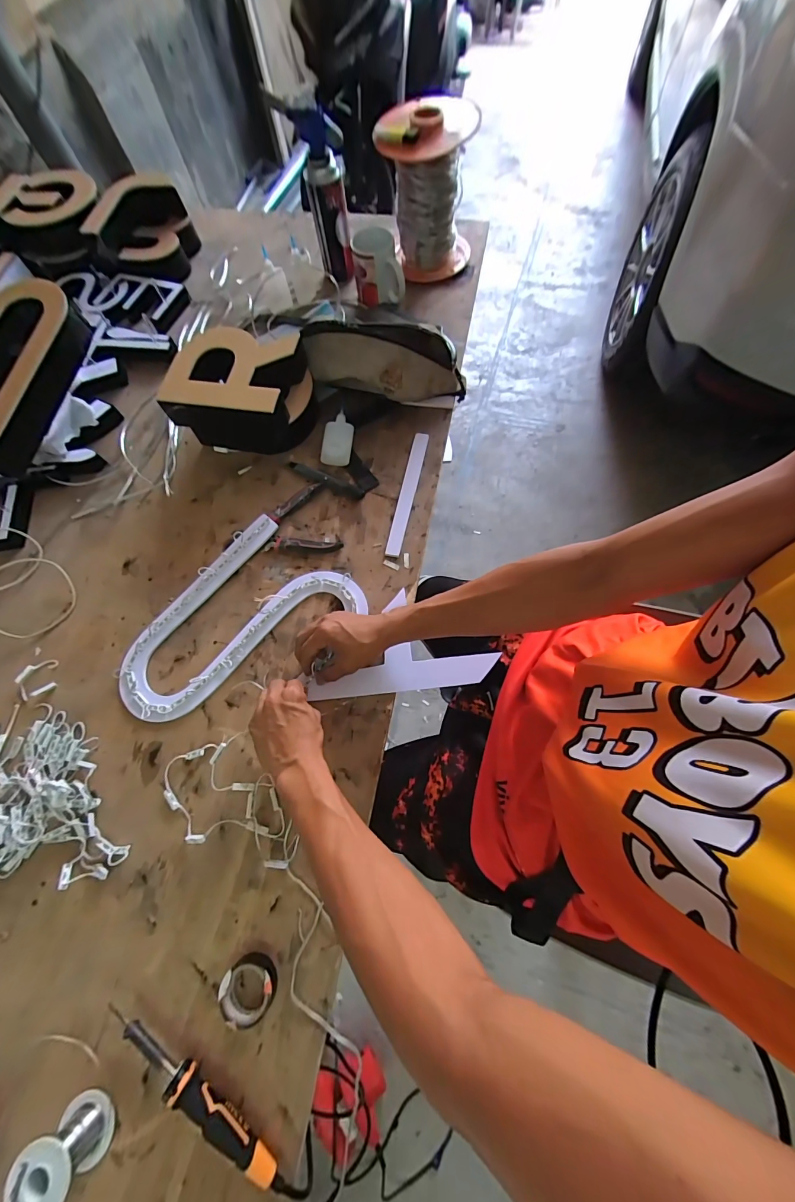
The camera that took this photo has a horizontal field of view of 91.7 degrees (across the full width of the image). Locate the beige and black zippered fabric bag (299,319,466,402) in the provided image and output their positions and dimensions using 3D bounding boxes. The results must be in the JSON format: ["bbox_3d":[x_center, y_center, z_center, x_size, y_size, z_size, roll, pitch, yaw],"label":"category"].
[{"bbox_3d":[-0.023,-0.379,0.636,0.267,0.108,0.097,9,70,5],"label":"beige and black zippered fabric bag"}]

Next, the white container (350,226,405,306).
[{"bbox_3d":[-0.037,-0.637,0.739,0.088,0.088,0.085,-12,70,-3],"label":"white container"}]

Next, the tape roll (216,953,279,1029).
[{"bbox_3d":[-0.155,0.401,0.399,0.054,0.021,0.056,-1,70,2],"label":"tape roll"}]

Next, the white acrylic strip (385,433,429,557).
[{"bbox_3d":[0.017,-0.174,0.613,0.023,0.006,0.223,14,73,-2],"label":"white acrylic strip"}]

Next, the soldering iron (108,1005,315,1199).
[{"bbox_3d":[-0.183,0.475,0.368,0.236,0.030,0.025,29,73,12],"label":"soldering iron"}]

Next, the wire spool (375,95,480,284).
[{"bbox_3d":[0.056,-0.768,0.736,0.179,0.194,0.141,1,69,5],"label":"wire spool"}]

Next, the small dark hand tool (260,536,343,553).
[{"bbox_3d":[-0.144,-0.086,0.588,0.118,0.014,0.022,2,70,3],"label":"small dark hand tool"}]

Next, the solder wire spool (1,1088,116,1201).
[{"bbox_3d":[-0.304,0.505,0.350,0.054,0.057,0.050,40,76,15],"label":"solder wire spool"}]

